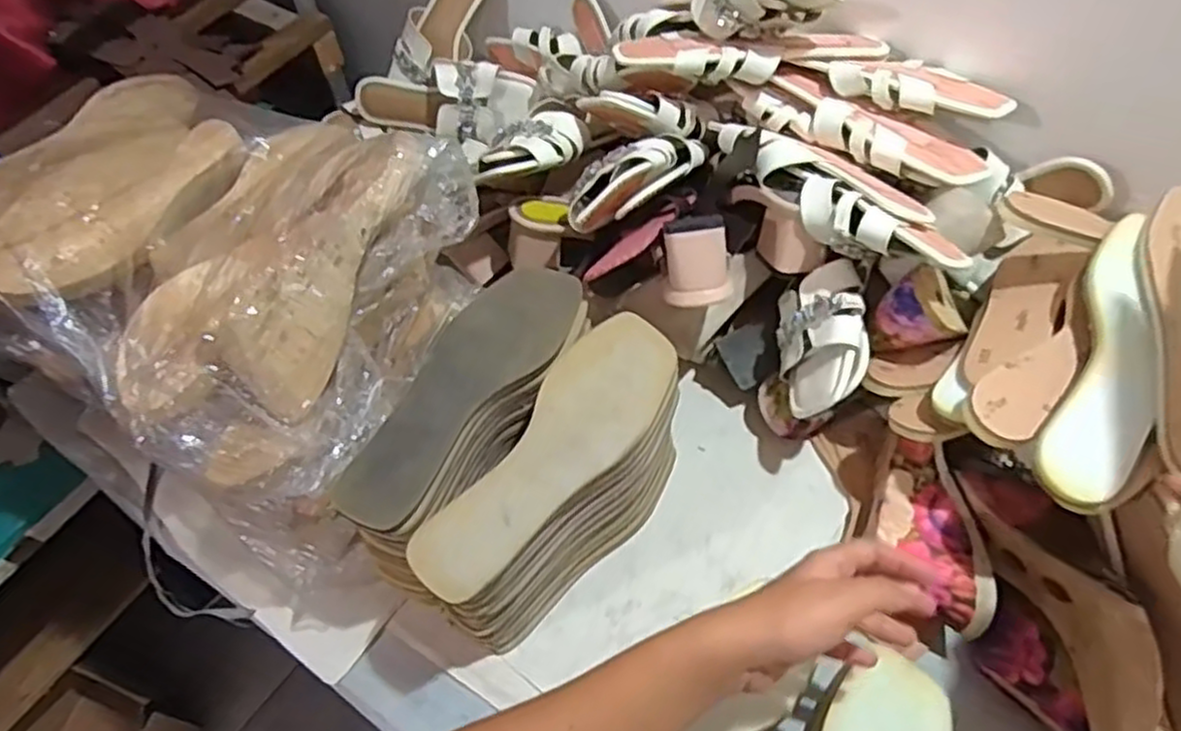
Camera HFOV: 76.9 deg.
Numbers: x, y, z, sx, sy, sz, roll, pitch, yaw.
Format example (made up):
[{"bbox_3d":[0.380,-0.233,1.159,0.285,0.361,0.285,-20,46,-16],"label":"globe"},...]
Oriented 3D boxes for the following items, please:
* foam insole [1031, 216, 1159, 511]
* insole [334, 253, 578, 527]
[{"bbox_3d":[0.351,-0.007,0.495,0.055,0.027,0.225,23,60,20],"label":"foam insole"},{"bbox_3d":[-0.094,0.012,0.539,0.072,0.017,0.232,32,66,14],"label":"insole"}]

